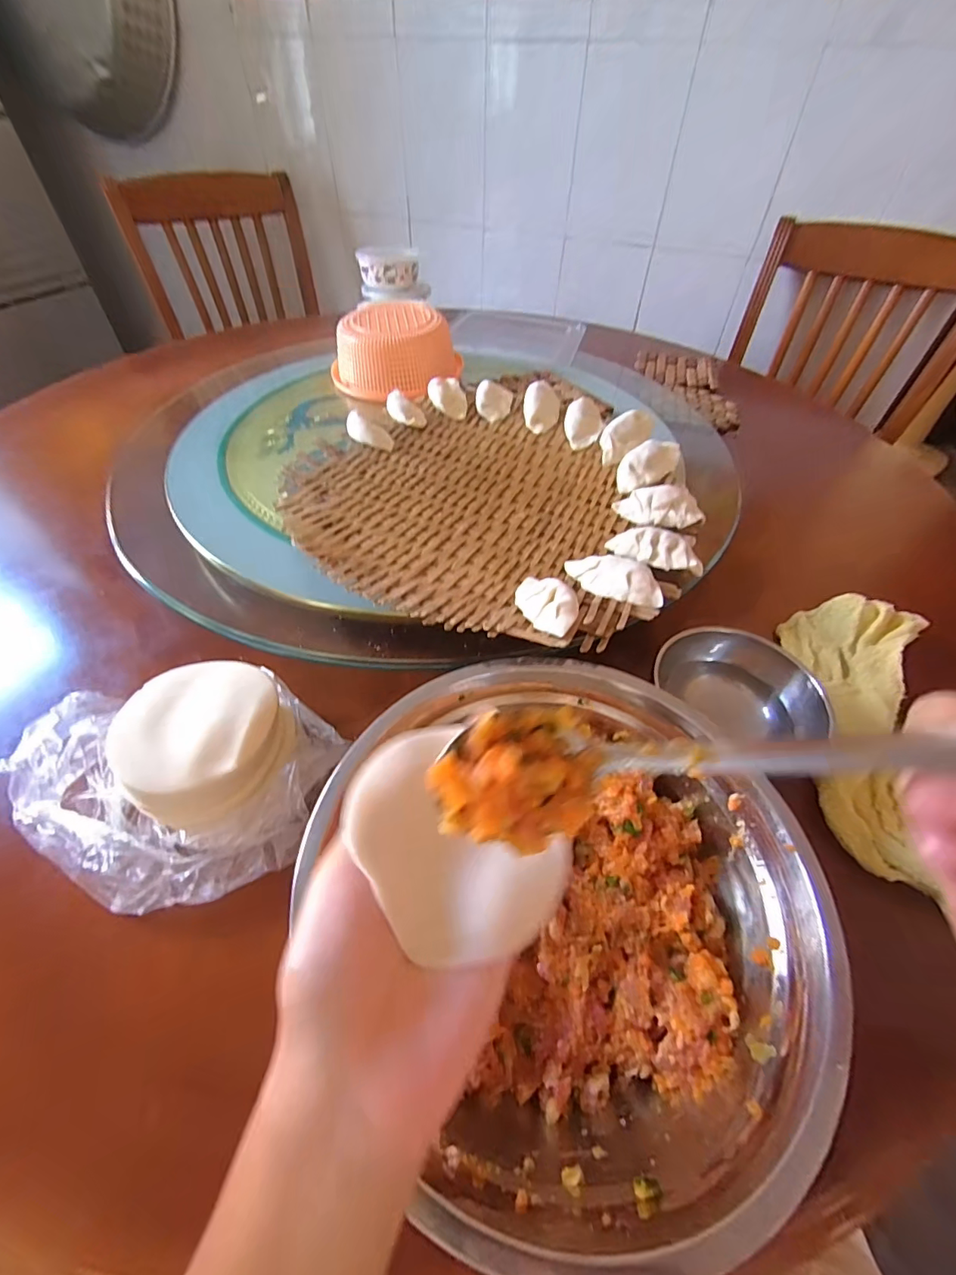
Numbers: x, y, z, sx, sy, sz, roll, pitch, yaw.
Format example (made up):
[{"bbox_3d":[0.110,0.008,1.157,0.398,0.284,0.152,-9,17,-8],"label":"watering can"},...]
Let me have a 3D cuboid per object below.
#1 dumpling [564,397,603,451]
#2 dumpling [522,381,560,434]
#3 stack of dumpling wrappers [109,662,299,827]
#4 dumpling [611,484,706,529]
[{"bbox_3d":[0.115,-0.233,0.512,0.040,0.027,0.063,12,50,8],"label":"dumpling"},{"bbox_3d":[0.072,-0.262,0.533,0.040,0.031,0.058,8,50,5],"label":"dumpling"},{"bbox_3d":[-0.159,0.070,0.293,0.085,0.069,0.095,-26,55,-22],"label":"stack of dumpling wrappers"},{"bbox_3d":[0.165,-0.119,0.426,0.075,0.026,0.032,12,50,8],"label":"dumpling"}]

